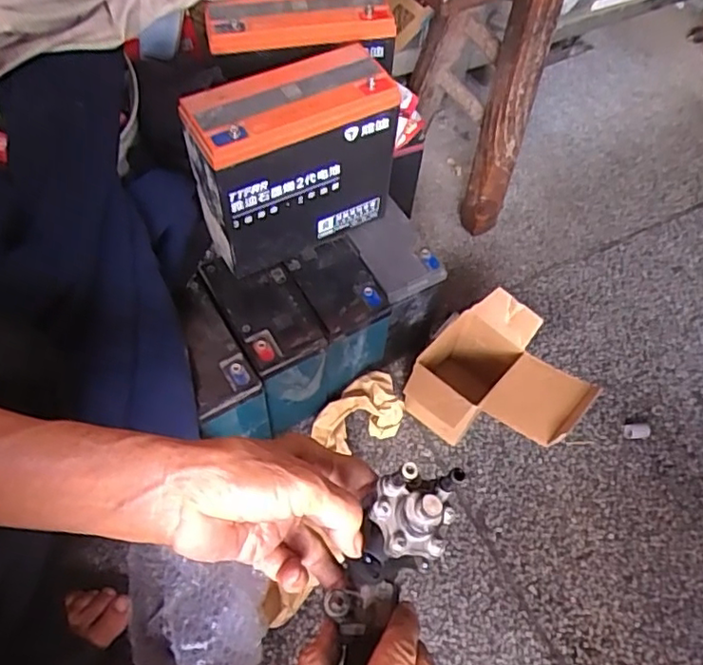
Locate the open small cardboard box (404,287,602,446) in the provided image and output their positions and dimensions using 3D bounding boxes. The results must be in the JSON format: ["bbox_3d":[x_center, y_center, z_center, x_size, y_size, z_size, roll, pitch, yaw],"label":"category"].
[{"bbox_3d":[0.159,0.066,0.679,0.168,0.158,0.151,22,59,11],"label":"open small cardboard box"}]

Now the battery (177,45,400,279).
[{"bbox_3d":[-0.054,-0.161,0.585,0.185,0.164,0.077,-25,62,-17],"label":"battery"}]

